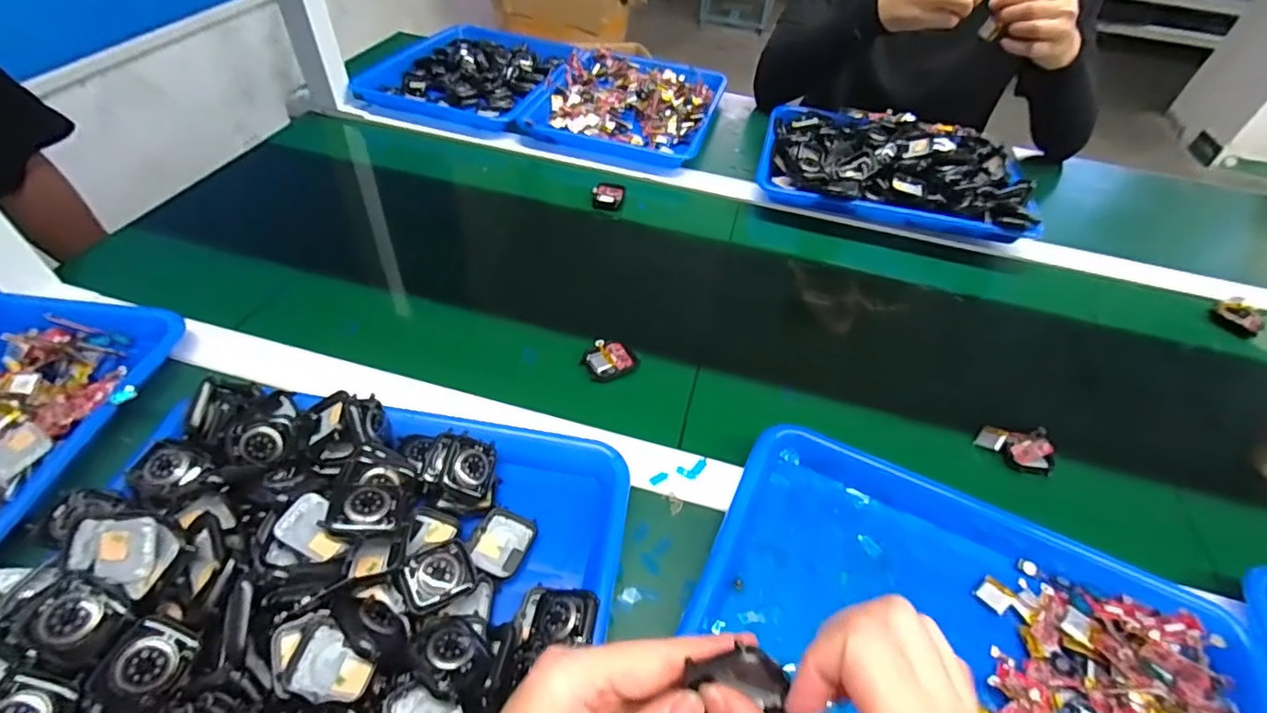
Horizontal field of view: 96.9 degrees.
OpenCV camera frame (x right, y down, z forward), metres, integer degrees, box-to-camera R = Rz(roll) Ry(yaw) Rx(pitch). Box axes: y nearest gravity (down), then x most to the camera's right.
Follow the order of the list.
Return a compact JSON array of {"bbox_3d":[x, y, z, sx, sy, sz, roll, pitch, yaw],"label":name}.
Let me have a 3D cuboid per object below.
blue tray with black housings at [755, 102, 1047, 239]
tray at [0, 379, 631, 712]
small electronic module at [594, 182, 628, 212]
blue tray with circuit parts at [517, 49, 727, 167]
[{"bbox_3d":[0.337,-0.258,0.738,0.325,0.057,0.220,14,49,7],"label":"blue tray with black housings"},{"bbox_3d":[-0.181,0.130,0.335,0.334,0.064,0.246,6,48,1],"label":"tray"},{"bbox_3d":[-0.031,-0.200,0.704,0.039,0.009,0.038,15,73,-5],"label":"small electronic module"},{"bbox_3d":[-0.004,-0.394,0.865,0.258,0.037,0.297,13,49,7],"label":"blue tray with circuit parts"}]

